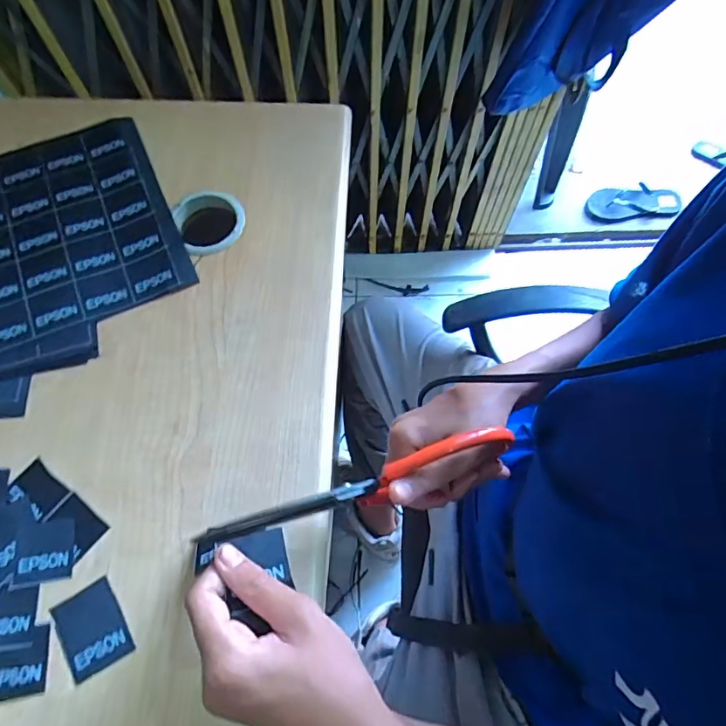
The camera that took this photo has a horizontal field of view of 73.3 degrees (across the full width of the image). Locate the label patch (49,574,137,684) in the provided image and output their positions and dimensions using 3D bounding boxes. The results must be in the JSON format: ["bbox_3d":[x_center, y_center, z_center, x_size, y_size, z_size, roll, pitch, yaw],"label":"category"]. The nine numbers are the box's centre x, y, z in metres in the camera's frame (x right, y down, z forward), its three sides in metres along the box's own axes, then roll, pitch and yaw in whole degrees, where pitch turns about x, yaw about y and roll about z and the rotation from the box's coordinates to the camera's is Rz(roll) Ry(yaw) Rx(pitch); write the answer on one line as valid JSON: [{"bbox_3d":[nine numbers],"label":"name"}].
[{"bbox_3d":[-0.175,0.171,0.313,0.038,0.004,0.050,-30,72,-14],"label":"label patch"}]

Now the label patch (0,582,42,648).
[{"bbox_3d":[-0.234,0.166,0.319,0.040,0.004,0.035,-6,68,-5],"label":"label patch"}]

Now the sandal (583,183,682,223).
[{"bbox_3d":[0.732,-0.433,1.326,0.247,0.046,0.093,-1,68,0],"label":"sandal"}]

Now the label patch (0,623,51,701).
[{"bbox_3d":[-0.219,0.189,0.307,0.039,0.004,0.038,-8,68,-6],"label":"label patch"}]

